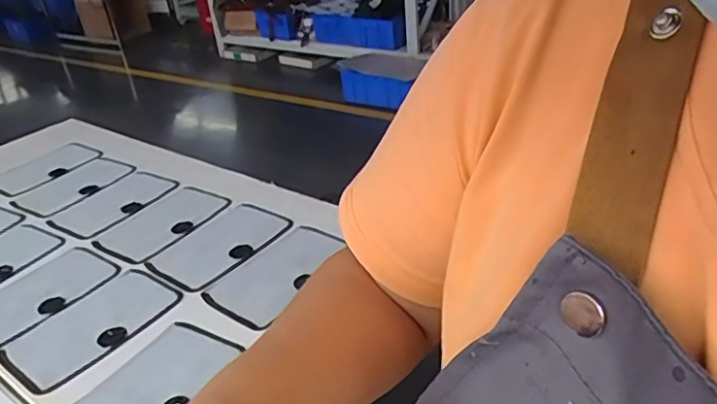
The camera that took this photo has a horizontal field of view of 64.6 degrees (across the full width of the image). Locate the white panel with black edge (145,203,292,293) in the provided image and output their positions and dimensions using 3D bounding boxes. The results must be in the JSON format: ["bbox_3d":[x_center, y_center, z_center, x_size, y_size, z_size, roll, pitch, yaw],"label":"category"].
[{"bbox_3d":[-0.233,0.070,0.946,0.139,0.013,0.217,18,39,35],"label":"white panel with black edge"}]

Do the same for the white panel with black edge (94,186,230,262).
[{"bbox_3d":[-0.357,0.037,1.026,0.141,0.011,0.219,16,37,33],"label":"white panel with black edge"}]

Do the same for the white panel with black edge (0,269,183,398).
[{"bbox_3d":[-0.380,0.174,0.807,0.142,0.009,0.220,19,39,36],"label":"white panel with black edge"}]

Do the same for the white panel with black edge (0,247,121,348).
[{"bbox_3d":[-0.500,0.140,0.878,0.138,0.009,0.216,17,38,34],"label":"white panel with black edge"}]

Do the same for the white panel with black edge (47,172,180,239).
[{"bbox_3d":[-0.477,0.001,1.104,0.134,0.012,0.211,16,38,34],"label":"white panel with black edge"}]

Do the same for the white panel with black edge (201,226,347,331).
[{"bbox_3d":[-0.123,0.108,0.865,0.125,0.018,0.216,19,39,36],"label":"white panel with black edge"}]

